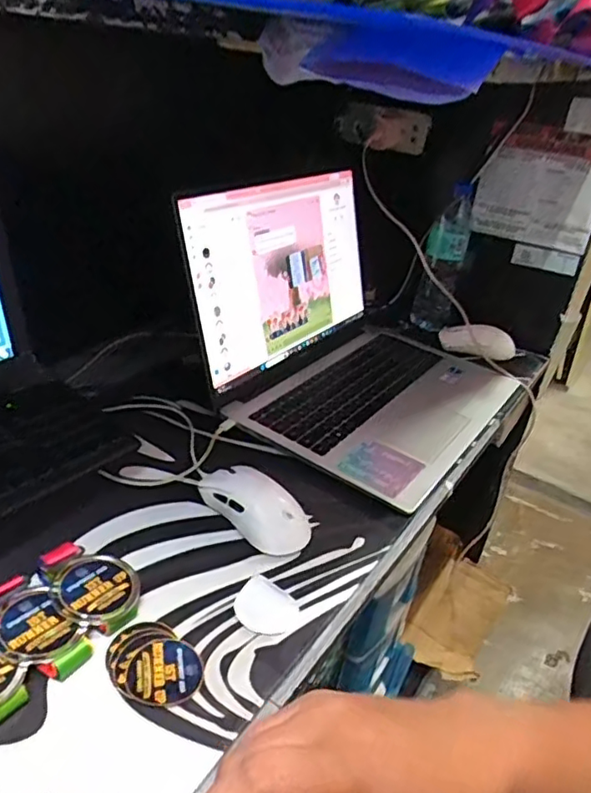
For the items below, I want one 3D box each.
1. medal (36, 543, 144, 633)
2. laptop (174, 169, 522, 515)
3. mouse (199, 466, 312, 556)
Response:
[{"bbox_3d":[-0.160,0.146,0.451,0.081,0.011,0.062,18,32,6],"label":"medal"},{"bbox_3d":[0.096,-0.101,0.725,0.333,0.223,0.361,26,36,27],"label":"laptop"},{"bbox_3d":[-0.033,0.100,0.547,0.105,0.034,0.058,31,39,33],"label":"mouse"}]

